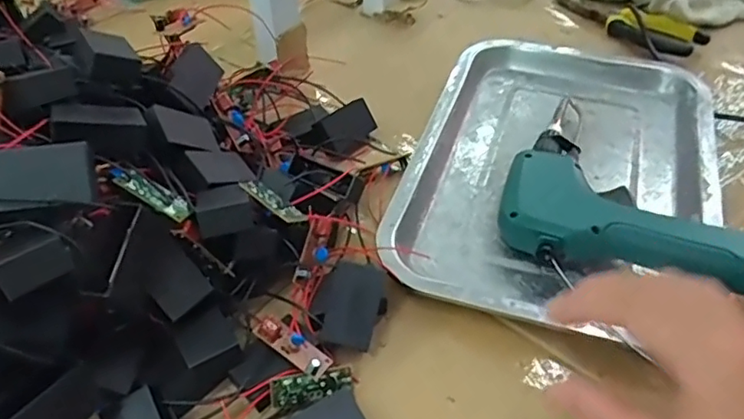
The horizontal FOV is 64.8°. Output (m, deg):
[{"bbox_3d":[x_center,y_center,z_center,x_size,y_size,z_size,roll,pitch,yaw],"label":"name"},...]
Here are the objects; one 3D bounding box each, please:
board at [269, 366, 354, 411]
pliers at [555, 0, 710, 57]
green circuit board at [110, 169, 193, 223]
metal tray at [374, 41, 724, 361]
[{"bbox_3d":[-0.031,0.097,0.320,0.046,0.006,0.018,-9,91,-19],"label":"board"},{"bbox_3d":[0.246,-0.189,0.581,0.153,0.021,0.050,35,56,30],"label":"pliers"},{"bbox_3d":[-0.123,-0.009,0.326,0.049,0.004,0.015,31,52,4],"label":"green circuit board"},{"bbox_3d":[0.142,-0.040,0.440,0.208,0.026,0.313,14,48,14],"label":"metal tray"}]

